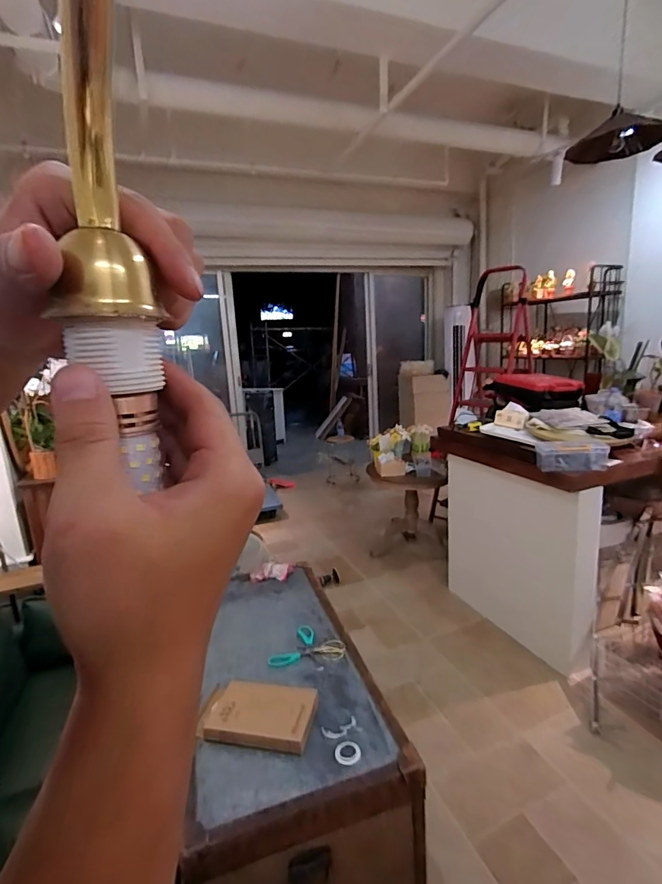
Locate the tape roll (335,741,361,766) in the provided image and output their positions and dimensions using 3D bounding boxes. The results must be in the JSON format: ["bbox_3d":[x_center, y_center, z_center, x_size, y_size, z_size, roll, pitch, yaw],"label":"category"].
[{"bbox_3d":[0.037,0.679,0.973,0.057,0.005,0.054,-3,12,1],"label":"tape roll"}]

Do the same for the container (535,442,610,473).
[{"bbox_3d":[0.905,0.055,1.678,0.234,0.095,0.087,1,13,19],"label":"container"}]

